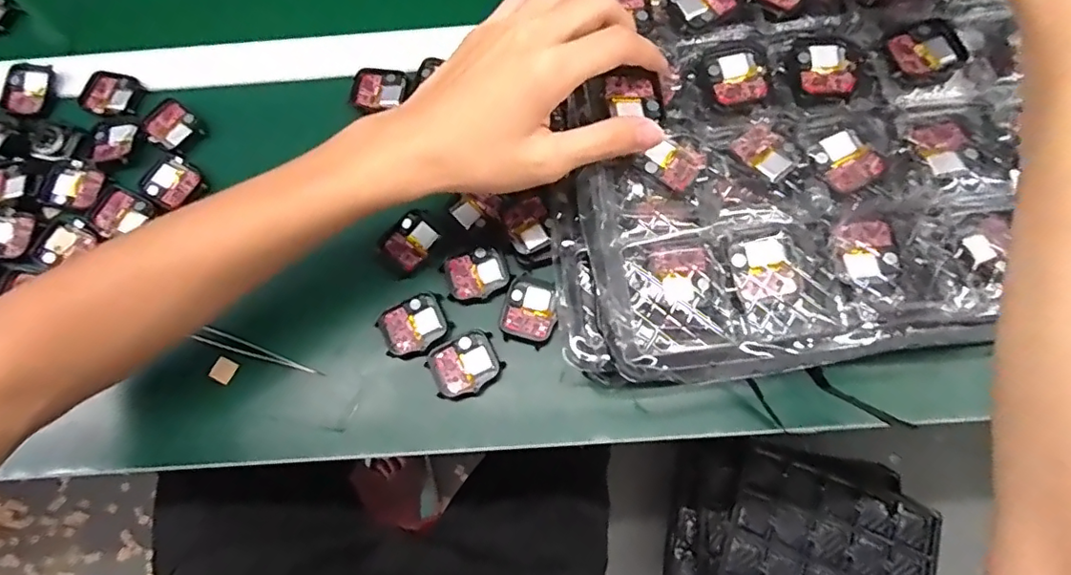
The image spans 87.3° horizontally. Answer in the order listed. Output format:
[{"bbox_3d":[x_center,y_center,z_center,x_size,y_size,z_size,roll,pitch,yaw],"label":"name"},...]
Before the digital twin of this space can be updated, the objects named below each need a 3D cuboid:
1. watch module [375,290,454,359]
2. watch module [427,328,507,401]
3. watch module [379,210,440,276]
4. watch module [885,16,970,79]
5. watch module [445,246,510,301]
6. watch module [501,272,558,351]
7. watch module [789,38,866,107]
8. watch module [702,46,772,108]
[{"bbox_3d":[-0.083,0.027,0.387,0.046,0.004,0.042,-23,73,-5],"label":"watch module"},{"bbox_3d":[-0.047,0.053,0.381,0.046,0.009,0.041,-29,73,-7],"label":"watch module"},{"bbox_3d":[-0.089,-0.033,0.404,0.033,0.008,0.044,35,77,12],"label":"watch module"},{"bbox_3d":[0.240,-0.144,0.346,0.040,0.013,0.036,-23,73,-5],"label":"watch module"},{"bbox_3d":[-0.041,-0.010,0.397,0.042,0.006,0.034,-19,72,-4],"label":"watch module"},{"bbox_3d":[-0.003,0.016,0.388,0.036,0.007,0.046,14,73,7],"label":"watch module"},{"bbox_3d":[0.178,-0.133,0.346,0.042,0.004,0.047,24,75,10],"label":"watch module"},{"bbox_3d":[0.124,-0.130,0.347,0.036,0.004,0.041,-20,72,-4],"label":"watch module"}]

